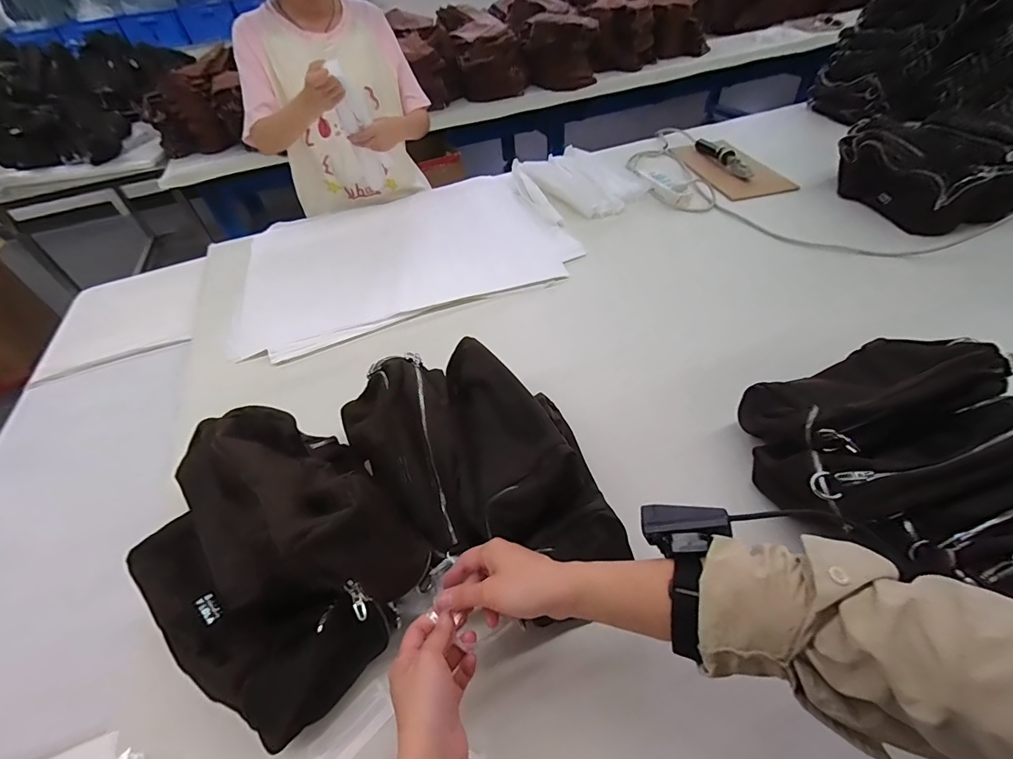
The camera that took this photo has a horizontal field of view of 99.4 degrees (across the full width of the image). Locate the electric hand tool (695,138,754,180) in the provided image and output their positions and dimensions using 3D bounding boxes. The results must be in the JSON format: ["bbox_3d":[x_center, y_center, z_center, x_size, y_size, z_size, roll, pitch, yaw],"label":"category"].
[{"bbox_3d":[0.629,-0.646,1.239,0.044,0.034,0.291,-9,47,-2],"label":"electric hand tool"}]

